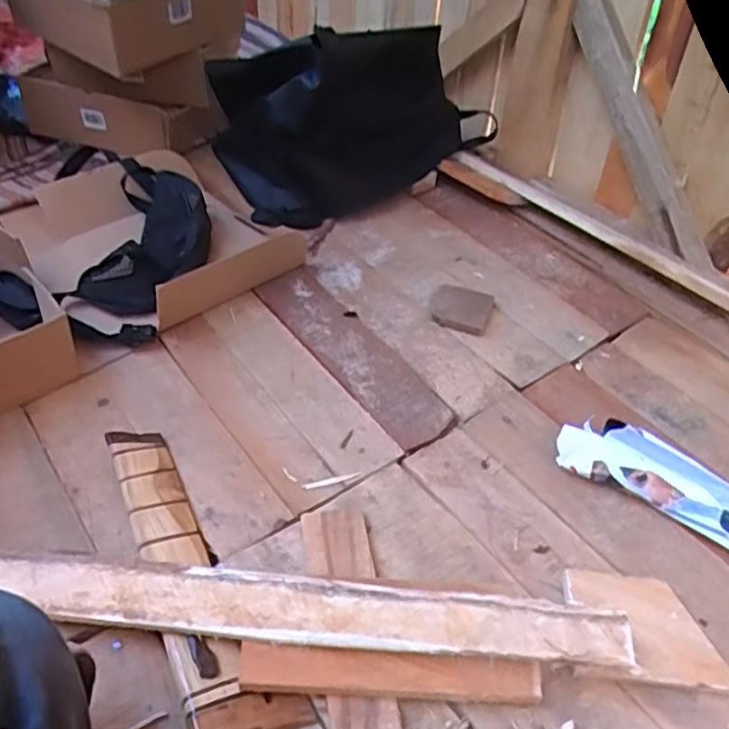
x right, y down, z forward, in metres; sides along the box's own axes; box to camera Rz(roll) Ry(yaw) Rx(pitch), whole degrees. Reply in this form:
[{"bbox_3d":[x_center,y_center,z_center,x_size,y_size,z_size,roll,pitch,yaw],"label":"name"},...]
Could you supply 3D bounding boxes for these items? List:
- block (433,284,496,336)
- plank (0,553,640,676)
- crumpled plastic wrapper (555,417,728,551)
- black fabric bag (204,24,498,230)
[{"bbox_3d":[0.131,-0.075,0.894,0.076,0.012,0.073,17,44,12],"label":"block"},{"bbox_3d":[-0.091,0.200,0.548,0.590,0.023,0.059,3,38,5],"label":"plank"},{"bbox_3d":[0.330,0.130,0.676,0.269,0.048,0.091,25,46,20],"label":"crumpled plastic wrapper"},{"bbox_3d":[-0.004,-0.394,1.001,0.430,0.274,0.117,-29,52,-17],"label":"black fabric bag"}]

